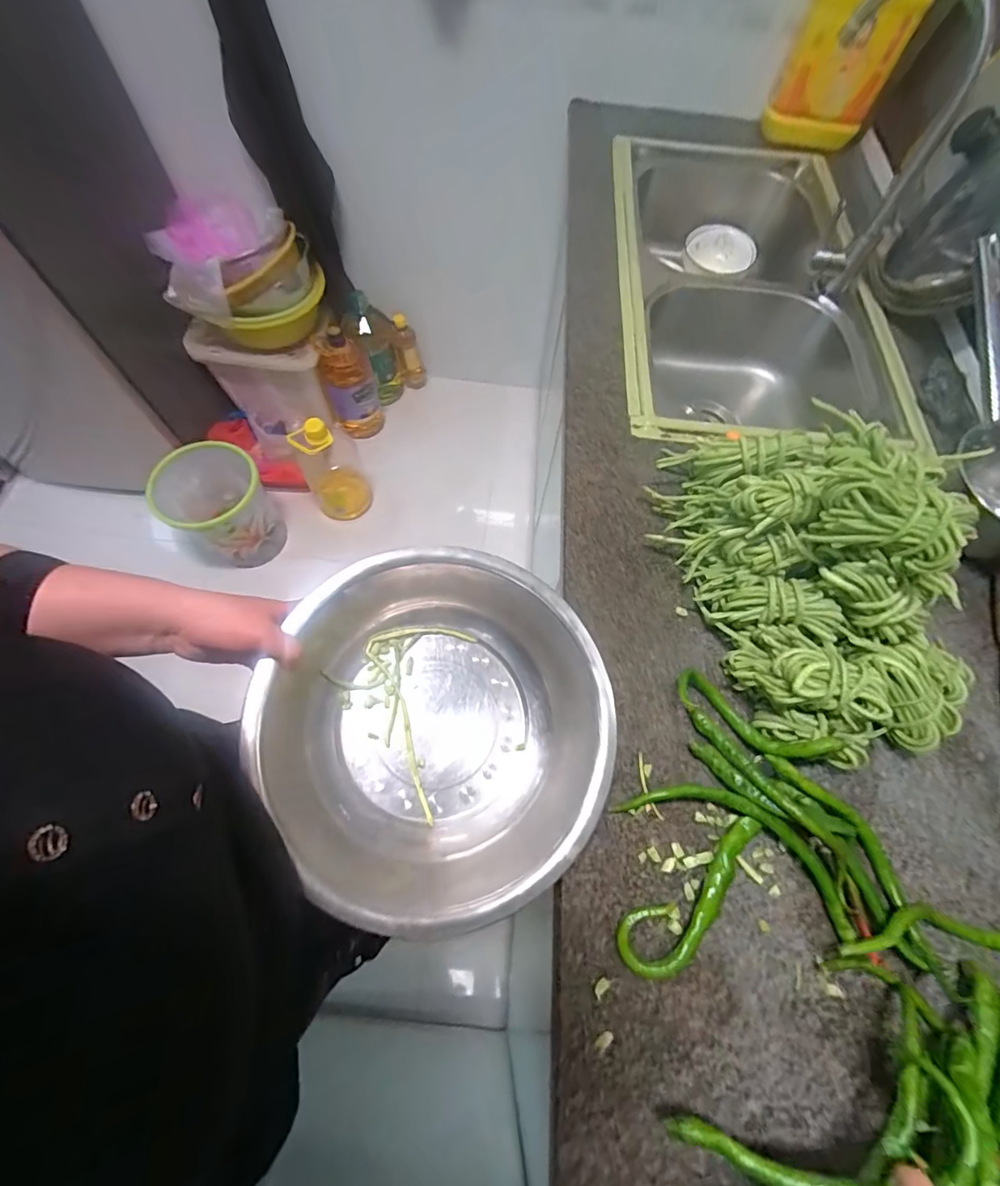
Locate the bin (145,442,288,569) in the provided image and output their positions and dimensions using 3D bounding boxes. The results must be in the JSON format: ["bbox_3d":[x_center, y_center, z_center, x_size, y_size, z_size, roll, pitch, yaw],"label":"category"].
[{"bbox_3d":[-0.716,-0.222,1.182,0.255,0.267,0.226,39,71,12],"label":"bin"}]

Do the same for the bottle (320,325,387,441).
[{"bbox_3d":[-0.449,-0.621,1.375,0.148,0.318,0.131,-13,69,-8],"label":"bottle"}]

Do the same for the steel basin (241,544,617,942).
[{"bbox_3d":[-0.056,0.123,0.437,0.297,0.121,0.308,1,68,-2],"label":"steel basin"}]

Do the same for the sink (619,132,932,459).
[{"bbox_3d":[0.401,-0.511,0.822,0.421,0.228,0.744,6,67,0],"label":"sink"}]

